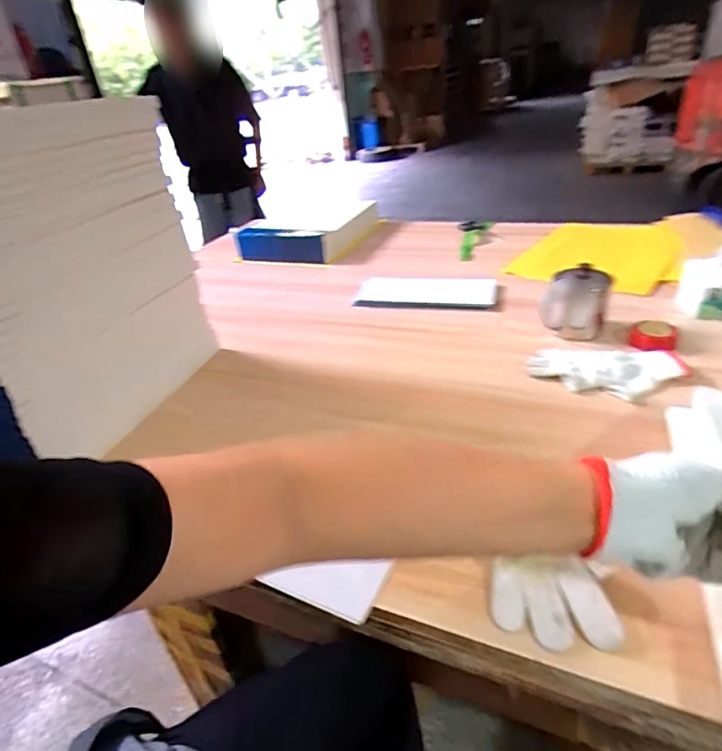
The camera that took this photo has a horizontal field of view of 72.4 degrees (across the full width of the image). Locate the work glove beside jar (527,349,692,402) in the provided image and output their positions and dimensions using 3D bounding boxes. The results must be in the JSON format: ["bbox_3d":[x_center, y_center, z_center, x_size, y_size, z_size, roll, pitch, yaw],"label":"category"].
[{"bbox_3d":[0.346,-0.005,0.698,0.200,0.014,0.106,3,34,15],"label":"work glove beside jar"}]

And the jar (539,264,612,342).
[{"bbox_3d":[0.346,-0.122,0.805,0.097,0.096,0.097,6,35,20],"label":"jar"}]

